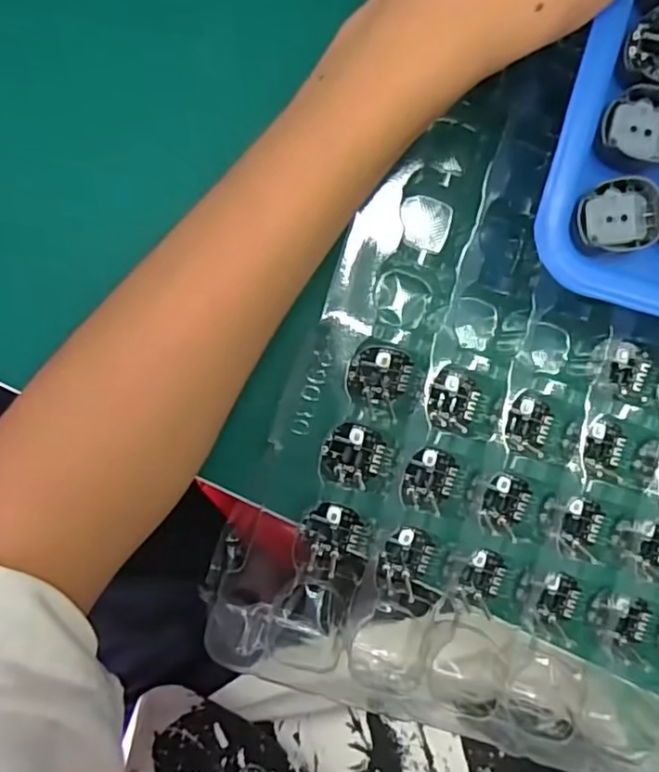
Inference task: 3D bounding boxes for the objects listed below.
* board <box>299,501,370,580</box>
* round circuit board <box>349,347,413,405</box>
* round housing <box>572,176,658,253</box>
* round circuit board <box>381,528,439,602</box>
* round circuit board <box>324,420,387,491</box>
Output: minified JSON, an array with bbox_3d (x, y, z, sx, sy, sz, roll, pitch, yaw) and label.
[{"bbox_3d":[0.001,0.060,0.232,0.025,0.008,0.025,0,89,-2],"label":"board"},{"bbox_3d":[0.019,-0.004,0.232,0.024,0.004,0.024,-2,122,-3],"label":"round circuit board"},{"bbox_3d":[0.101,-0.060,0.208,0.033,0.009,0.024,-5,89,-2],"label":"round housing"},{"bbox_3d":[0.032,0.070,0.236,0.023,0.007,0.027,4,89,-2],"label":"round circuit board"},{"bbox_3d":[0.010,0.027,0.235,0.023,0.004,0.024,0,89,-2],"label":"round circuit board"}]

